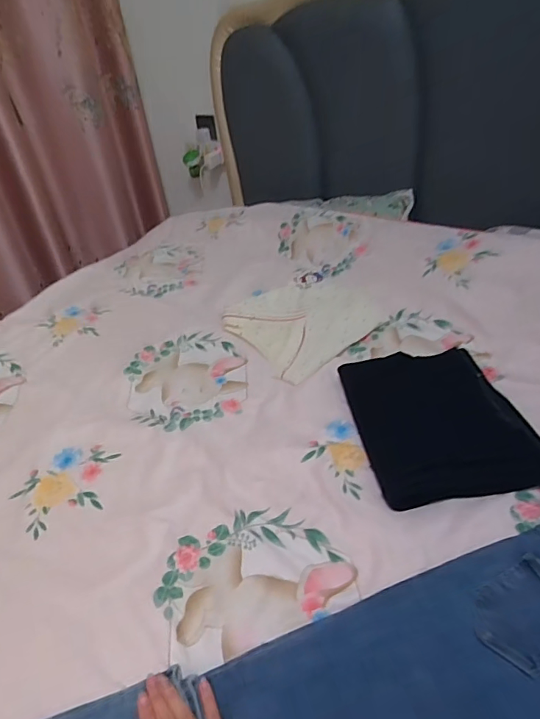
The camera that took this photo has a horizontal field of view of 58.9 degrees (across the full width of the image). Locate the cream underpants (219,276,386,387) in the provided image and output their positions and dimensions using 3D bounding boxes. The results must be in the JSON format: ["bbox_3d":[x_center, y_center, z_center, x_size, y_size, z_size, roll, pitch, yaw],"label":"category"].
[{"bbox_3d":[0.069,-0.096,1.039,0.305,0.043,0.276,-31,45,-29],"label":"cream underpants"}]

